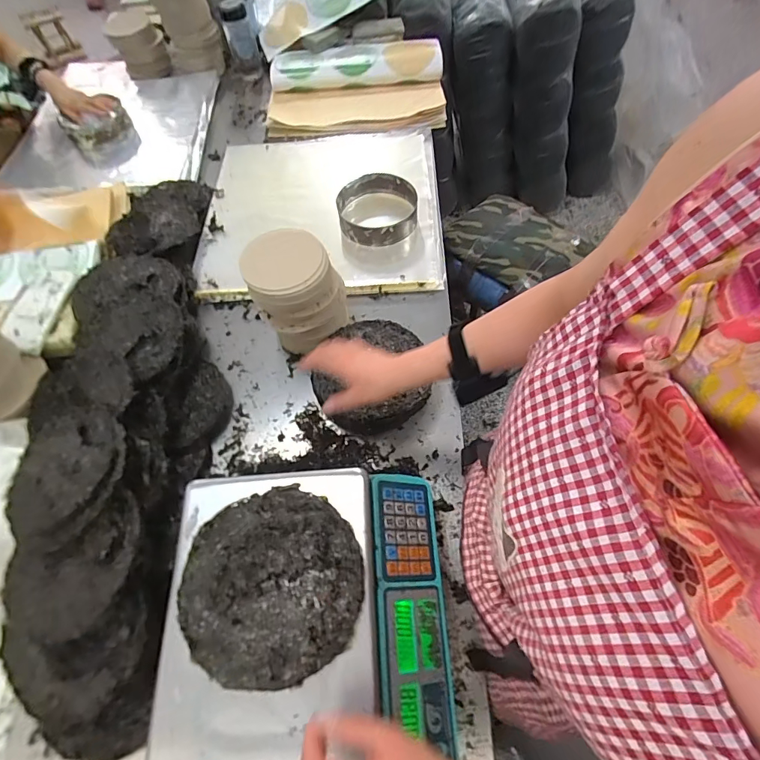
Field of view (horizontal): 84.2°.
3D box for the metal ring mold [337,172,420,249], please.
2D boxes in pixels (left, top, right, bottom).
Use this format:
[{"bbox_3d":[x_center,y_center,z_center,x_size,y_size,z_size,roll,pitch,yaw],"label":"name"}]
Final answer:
[{"bbox_3d":[-0.007,-0.382,0.939,0.177,0.050,0.177,-2,63,3],"label":"metal ring mold"}]

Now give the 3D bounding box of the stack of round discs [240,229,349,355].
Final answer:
[{"bbox_3d":[-0.150,-0.153,0.762,0.139,0.186,0.153,-32,66,-12],"label":"stack of round discs"}]

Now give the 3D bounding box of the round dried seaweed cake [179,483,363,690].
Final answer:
[{"bbox_3d":[-0.121,0.220,0.465,0.193,0.022,0.192,-2,63,3],"label":"round dried seaweed cake"}]

